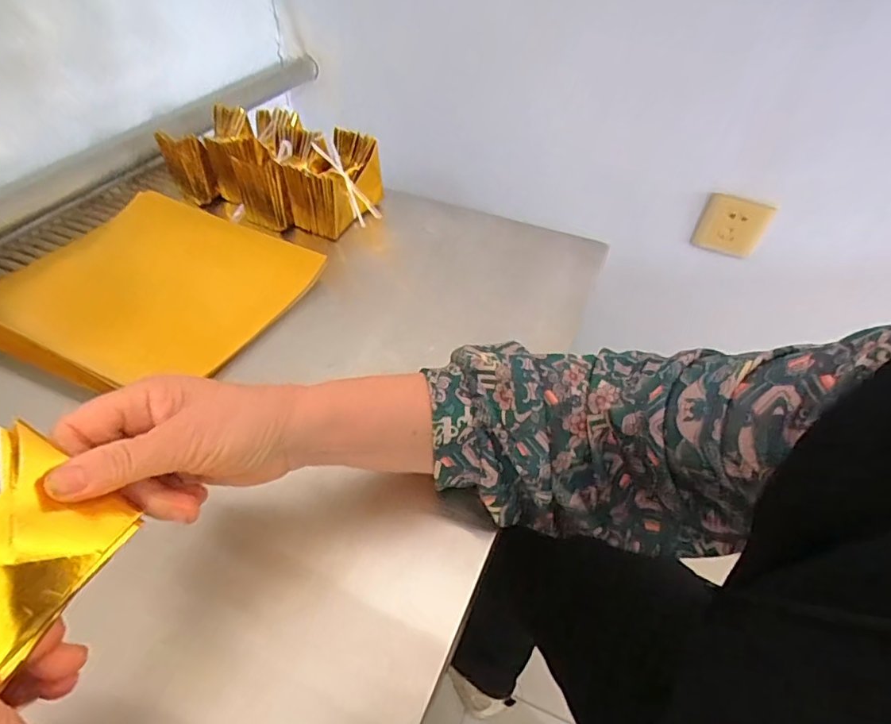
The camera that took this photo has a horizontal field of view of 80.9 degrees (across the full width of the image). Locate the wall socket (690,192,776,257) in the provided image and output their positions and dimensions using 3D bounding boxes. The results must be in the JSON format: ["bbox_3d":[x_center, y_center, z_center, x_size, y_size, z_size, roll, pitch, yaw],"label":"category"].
[{"bbox_3d":[0.435,-0.208,0.792,0.092,0.096,0.016,15,50,14],"label":"wall socket"}]

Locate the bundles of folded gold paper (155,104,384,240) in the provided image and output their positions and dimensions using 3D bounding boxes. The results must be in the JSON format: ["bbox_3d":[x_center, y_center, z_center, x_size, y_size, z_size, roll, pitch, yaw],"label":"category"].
[{"bbox_3d":[-0.191,-0.215,0.613,0.237,0.091,0.125,24,52,20],"label":"bundles of folded gold paper"}]

